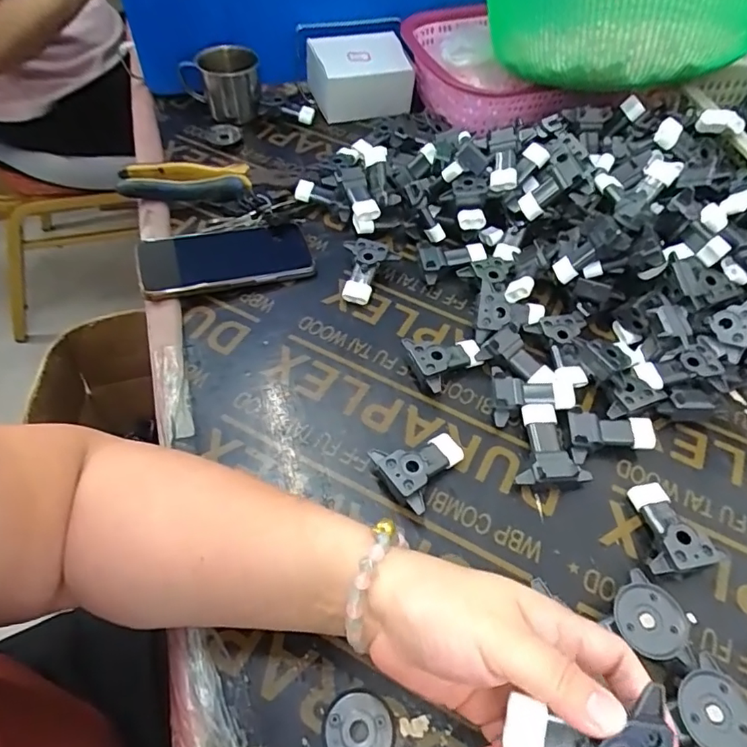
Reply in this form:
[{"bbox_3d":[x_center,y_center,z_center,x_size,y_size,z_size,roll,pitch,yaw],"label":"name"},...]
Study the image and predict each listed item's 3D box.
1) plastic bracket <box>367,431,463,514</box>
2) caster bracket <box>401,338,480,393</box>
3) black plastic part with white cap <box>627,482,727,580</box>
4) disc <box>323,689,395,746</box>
[{"bbox_3d":[0.038,0.070,0.401,0.064,0.026,0.054,-29,60,-22],"label":"plastic bracket"},{"bbox_3d":[0.064,-0.014,0.462,0.067,0.028,0.048,-22,58,-18],"label":"caster bracket"},{"bbox_3d":[0.213,0.111,0.382,0.044,0.026,0.066,-1,54,-4],"label":"black plastic part with white cap"},{"bbox_3d":[-0.009,0.210,0.309,0.040,0.004,0.041,-9,55,-9],"label":"disc"}]

